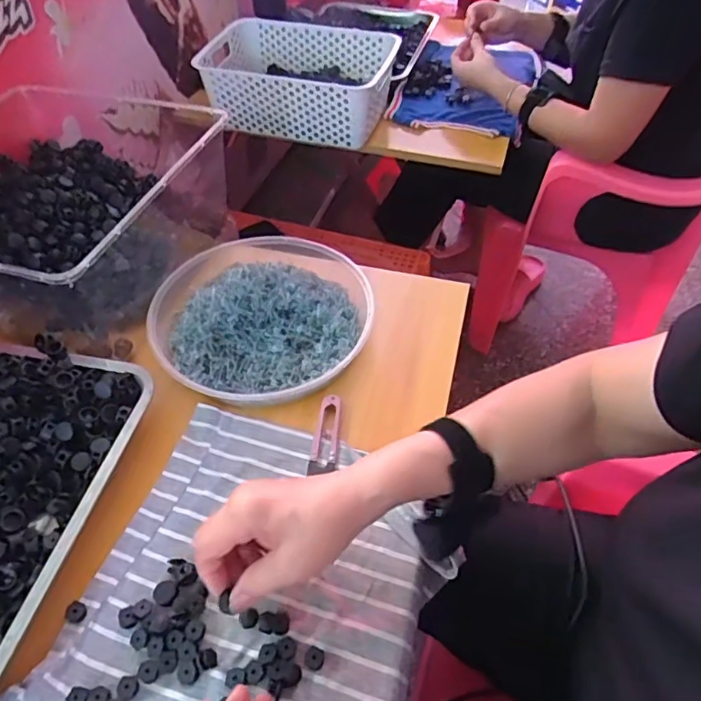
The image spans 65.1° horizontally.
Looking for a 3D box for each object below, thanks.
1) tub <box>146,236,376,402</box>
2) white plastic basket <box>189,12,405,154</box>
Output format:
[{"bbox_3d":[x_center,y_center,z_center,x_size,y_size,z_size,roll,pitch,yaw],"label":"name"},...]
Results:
[{"bbox_3d":[-0.092,-0.047,0.569,0.222,0.062,0.219,0,49,0],"label":"tub"},{"bbox_3d":[-0.096,-0.465,0.950,0.319,0.114,0.210,16,51,13],"label":"white plastic basket"}]

